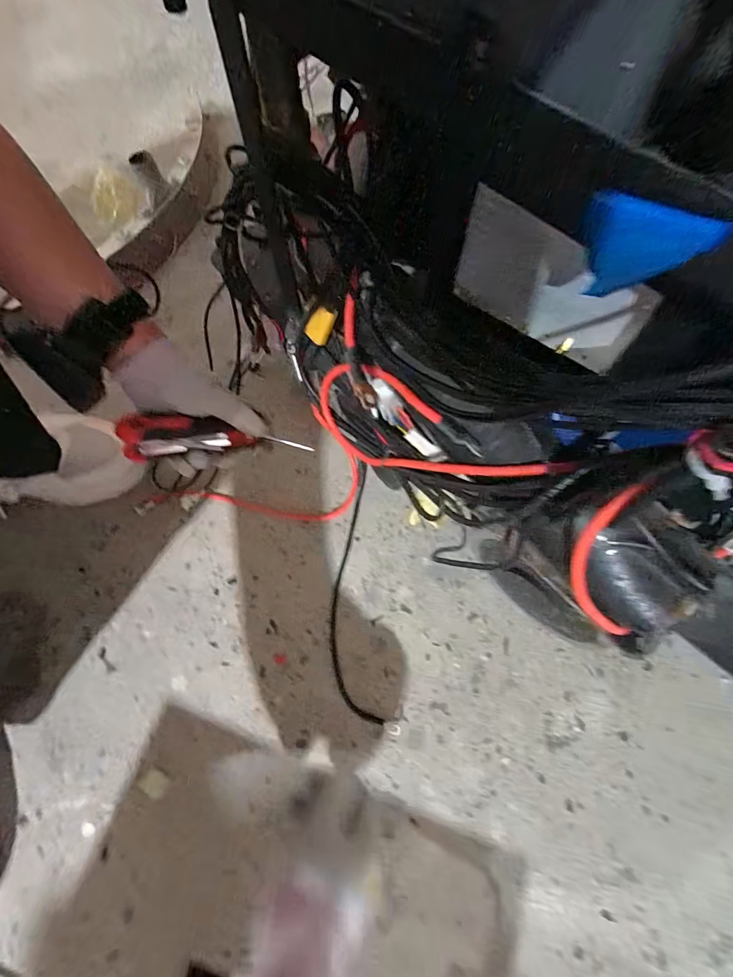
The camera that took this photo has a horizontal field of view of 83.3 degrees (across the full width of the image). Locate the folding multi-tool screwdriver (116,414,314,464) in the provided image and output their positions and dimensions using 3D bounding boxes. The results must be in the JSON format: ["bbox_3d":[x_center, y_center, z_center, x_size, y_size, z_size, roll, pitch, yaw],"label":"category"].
[{"bbox_3d":[-0.141,-0.046,0.393,0.161,0.039,0.025,-1,66,-20],"label":"folding multi-tool screwdriver"}]

